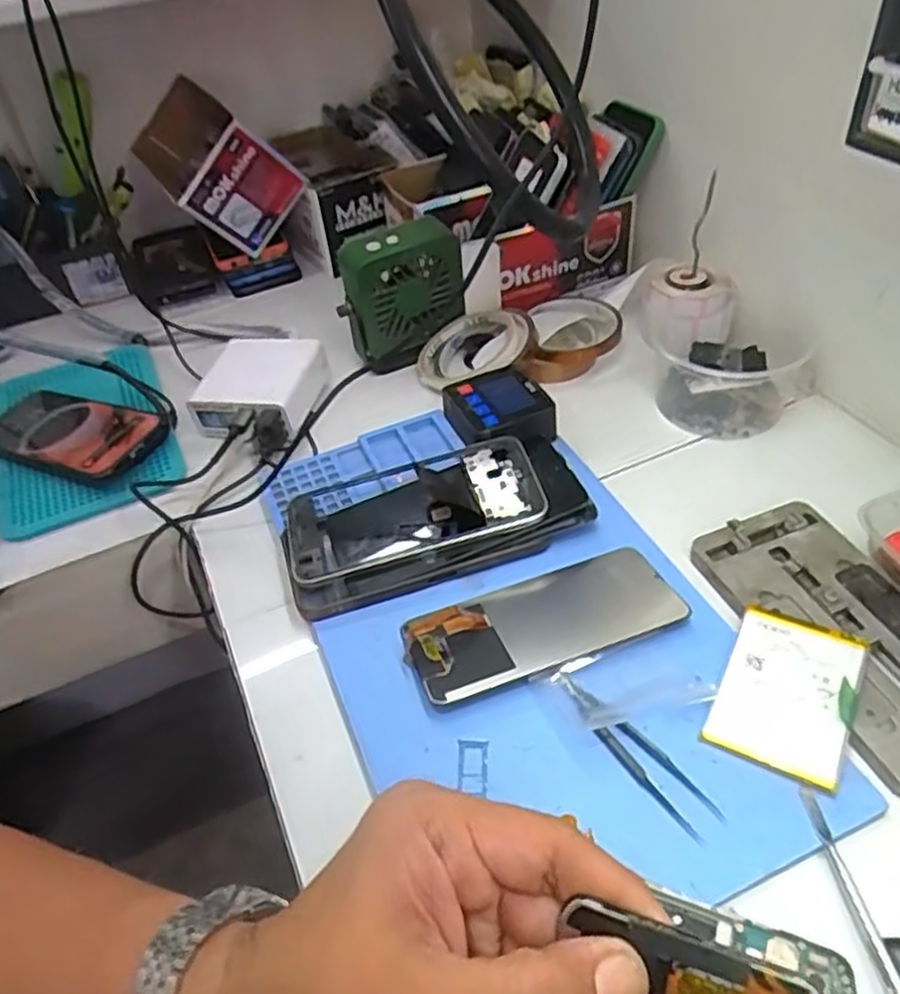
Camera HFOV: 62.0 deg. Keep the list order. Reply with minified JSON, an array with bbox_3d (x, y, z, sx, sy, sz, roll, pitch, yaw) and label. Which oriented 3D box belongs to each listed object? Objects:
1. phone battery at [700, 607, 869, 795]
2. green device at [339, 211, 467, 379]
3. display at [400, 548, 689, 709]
[{"bbox_3d":[0.177,0.099,0.391,0.063,0.010,0.090,20,54,25],"label":"phone battery"},{"bbox_3d":[-0.040,-0.171,0.638,0.100,0.115,0.038,-19,45,-13],"label":"green device"},{"bbox_3d":[0.053,0.071,0.438,0.157,0.009,0.069,-16,37,-13],"label":"display"}]

